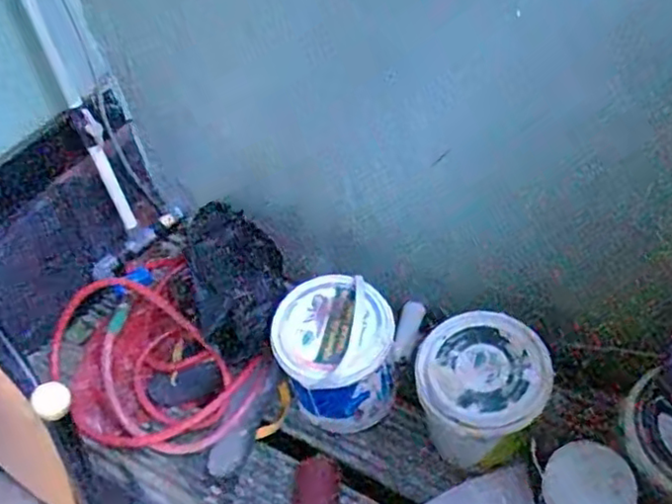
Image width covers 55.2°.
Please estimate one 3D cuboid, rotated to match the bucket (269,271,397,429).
[{"bbox_3d":[-0.002,0.164,1.025,0.169,0.204,0.169,-3,48,4],"label":"bucket"}]

